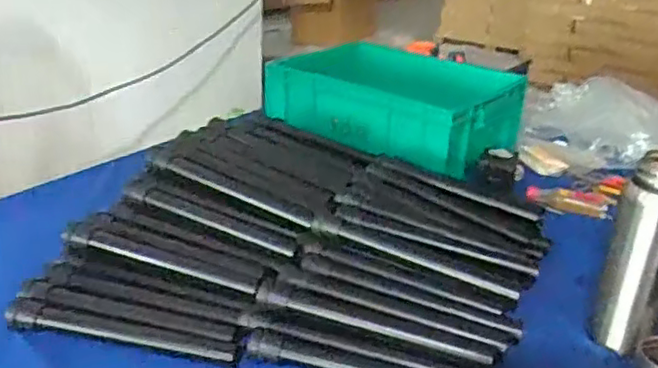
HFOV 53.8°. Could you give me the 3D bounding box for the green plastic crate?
[{"bbox_3d":[0.104,-0.159,1.215,0.435,0.119,0.259,19,28,34],"label":"green plastic crate"}]

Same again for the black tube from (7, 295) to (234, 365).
[{"bbox_3d":[-0.211,0.152,0.666,0.248,0.019,0.034,7,23,11],"label":"black tube"}]

